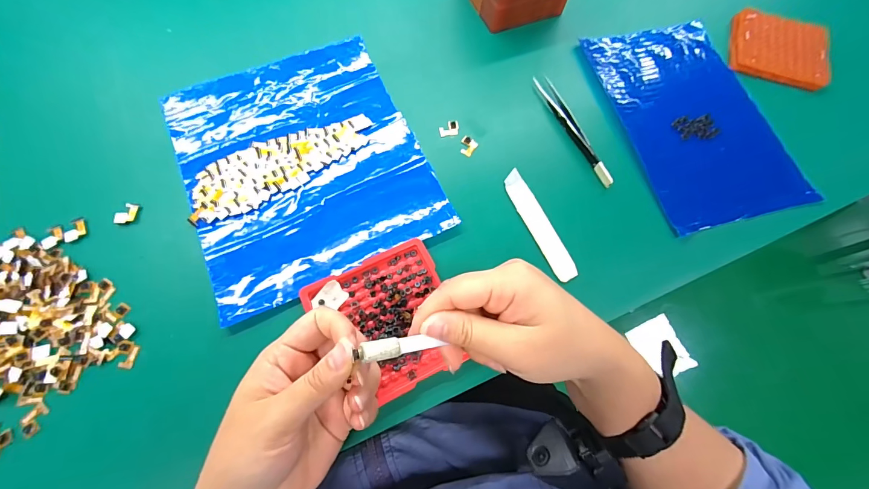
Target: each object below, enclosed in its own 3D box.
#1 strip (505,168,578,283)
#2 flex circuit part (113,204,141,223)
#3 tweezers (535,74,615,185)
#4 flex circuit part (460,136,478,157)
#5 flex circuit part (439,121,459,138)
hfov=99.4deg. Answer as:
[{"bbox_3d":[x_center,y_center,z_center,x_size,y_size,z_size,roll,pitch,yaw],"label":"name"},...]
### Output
[{"bbox_3d":[0.089,-0.016,0.312,0.019,0.004,0.099,-25,71,-3],"label":"strip"},{"bbox_3d":[-0.246,-0.025,0.294,0.013,0.007,0.018,6,70,0],"label":"flex circuit part"},{"bbox_3d":[0.127,-0.107,0.339,0.015,0.008,0.126,-19,72,-9],"label":"tweezers"},{"bbox_3d":[0.030,-0.089,0.331,0.015,0.004,0.019,33,72,9],"label":"flex circuit part"},{"bbox_3d":[0.014,-0.107,0.337,0.019,0.004,0.015,-13,71,-7],"label":"flex circuit part"}]

